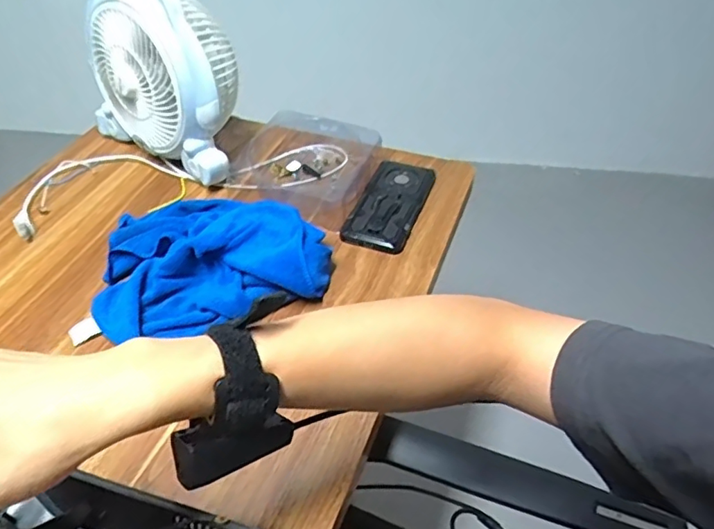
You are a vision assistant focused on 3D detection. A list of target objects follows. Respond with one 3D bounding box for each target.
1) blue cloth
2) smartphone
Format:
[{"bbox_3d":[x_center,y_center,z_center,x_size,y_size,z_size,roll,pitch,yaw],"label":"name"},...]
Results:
[{"bbox_3d":[-0.164,-0.010,0.626,0.259,0.049,0.197,-5,46,-4],"label":"blue cloth"},{"bbox_3d":[0.045,-0.086,0.722,0.084,0.015,0.169,15,48,15],"label":"smartphone"}]

